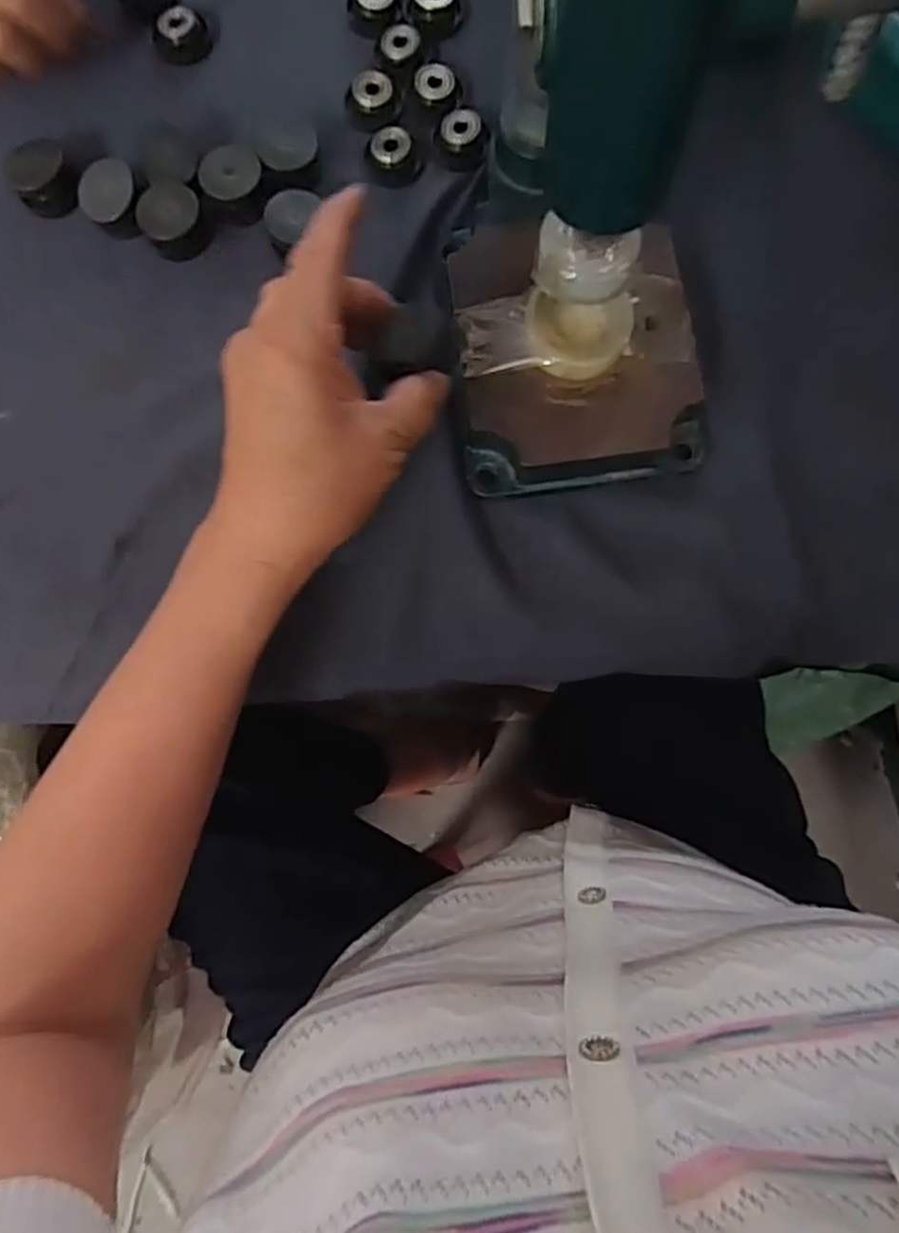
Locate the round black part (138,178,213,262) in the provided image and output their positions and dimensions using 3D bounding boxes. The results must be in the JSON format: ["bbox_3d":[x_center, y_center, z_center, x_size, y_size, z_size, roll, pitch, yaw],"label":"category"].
[{"bbox_3d":[-0.146,-0.209,0.387,0.031,0.016,0.034,0,78,1],"label":"round black part"}]

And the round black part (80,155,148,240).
[{"bbox_3d":[-0.180,-0.222,0.387,0.037,0.014,0.035,34,91,6],"label":"round black part"}]

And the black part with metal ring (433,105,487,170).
[{"bbox_3d":[0.006,-0.257,0.393,0.027,0.012,0.026,-3,78,1],"label":"black part with metal ring"}]

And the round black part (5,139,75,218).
[{"bbox_3d":[-0.217,-0.232,0.391,0.030,0.018,0.030,0,78,1],"label":"round black part"}]

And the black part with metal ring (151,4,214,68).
[{"bbox_3d":[-0.152,-0.330,0.417,0.033,0.011,0.030,0,78,1],"label":"black part with metal ring"}]

